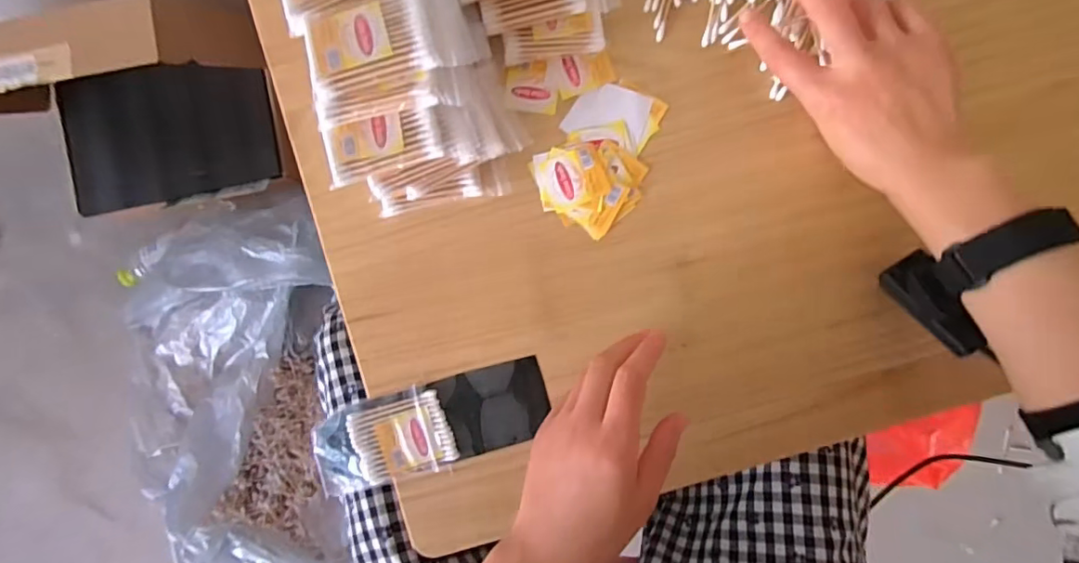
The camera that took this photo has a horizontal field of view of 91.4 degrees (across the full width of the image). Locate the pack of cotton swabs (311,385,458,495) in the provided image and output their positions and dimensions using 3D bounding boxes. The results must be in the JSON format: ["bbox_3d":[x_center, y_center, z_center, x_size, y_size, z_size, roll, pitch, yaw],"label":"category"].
[{"bbox_3d":[-0.117,0.118,0.395,0.102,0.012,0.063,-15,90,2],"label":"pack of cotton swabs"}]

